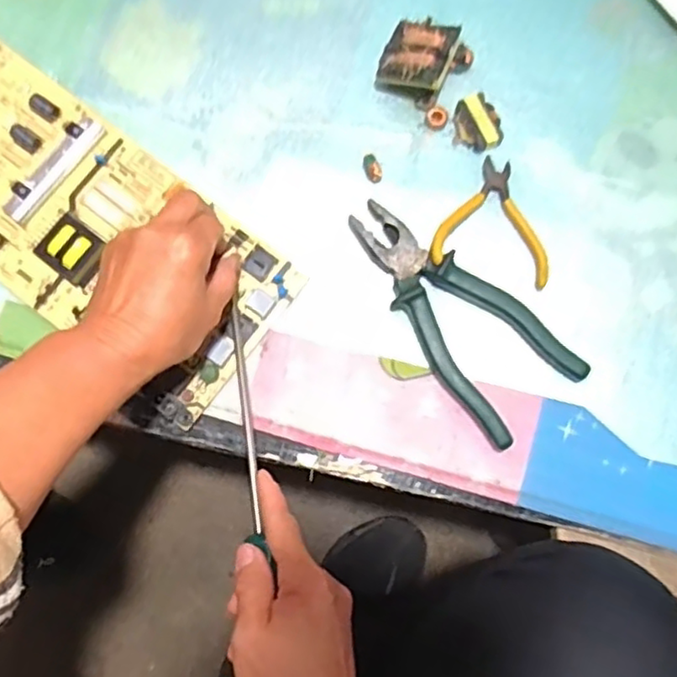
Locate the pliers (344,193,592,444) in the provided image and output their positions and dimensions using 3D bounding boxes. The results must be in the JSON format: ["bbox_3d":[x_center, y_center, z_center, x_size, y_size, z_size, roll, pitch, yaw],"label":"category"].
[{"bbox_3d":[0.083,-0.021,0.477,0.081,0.025,0.188,-39,82,-6],"label":"pliers"}]

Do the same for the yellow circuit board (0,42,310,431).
[{"bbox_3d":[-0.190,-0.086,0.493,0.314,0.015,0.142,36,82,5],"label":"yellow circuit board"}]

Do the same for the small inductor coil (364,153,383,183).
[{"bbox_3d":[0.025,-0.127,0.498,0.011,0.016,0.018,-30,81,-5],"label":"small inductor coil"}]

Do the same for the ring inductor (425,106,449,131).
[{"bbox_3d":[0.075,-0.169,0.507,0.017,0.004,0.017,16,80,3],"label":"ring inductor"}]

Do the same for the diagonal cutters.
[{"bbox_3d":[0.114,-0.090,0.483,0.084,0.023,0.091,8,80,2],"label":"diagonal cutters"}]

